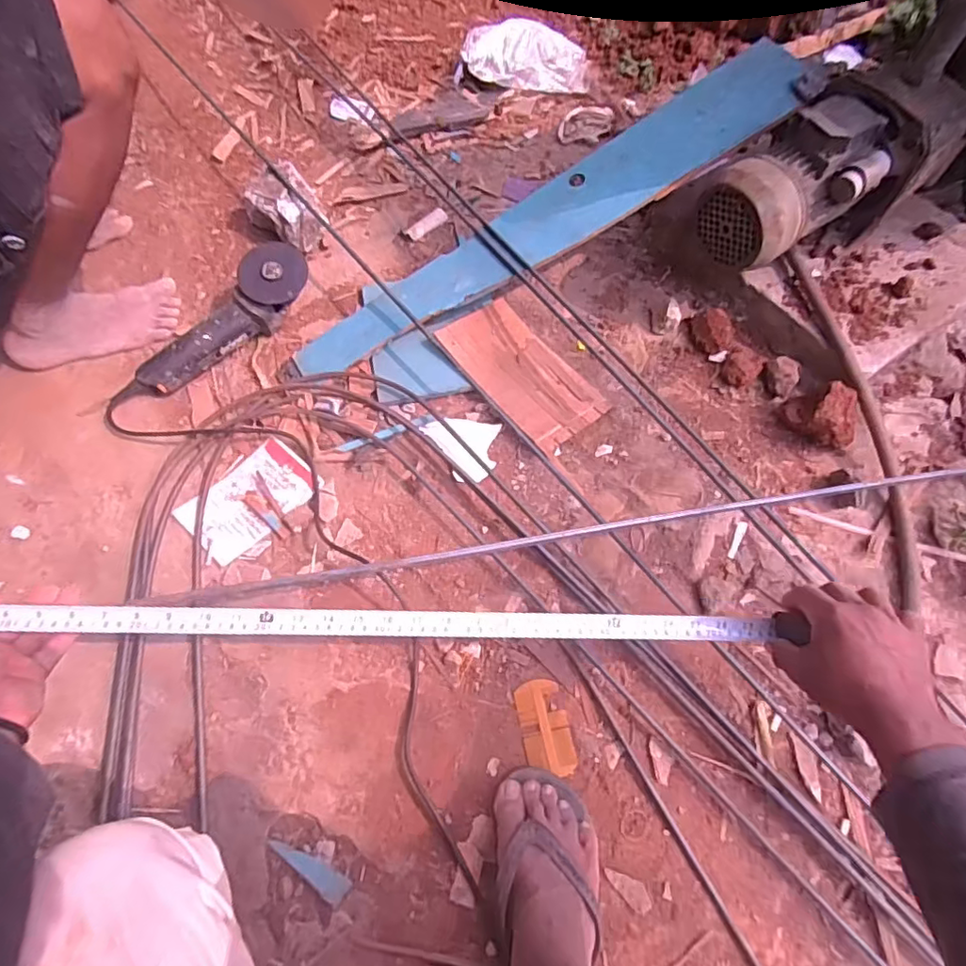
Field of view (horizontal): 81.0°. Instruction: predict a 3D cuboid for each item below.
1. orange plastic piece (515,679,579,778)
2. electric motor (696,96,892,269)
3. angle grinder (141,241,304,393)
[{"bbox_3d":[0.072,0.282,0.654,0.055,0.008,0.103,-10,68,-5],"label":"orange plastic piece"},{"bbox_3d":[0.418,-0.399,0.769,0.189,0.162,0.142,-29,69,-12],"label":"electric motor"},{"bbox_3d":[-0.379,-0.238,0.850,0.284,0.079,0.087,-43,74,-1],"label":"angle grinder"}]

